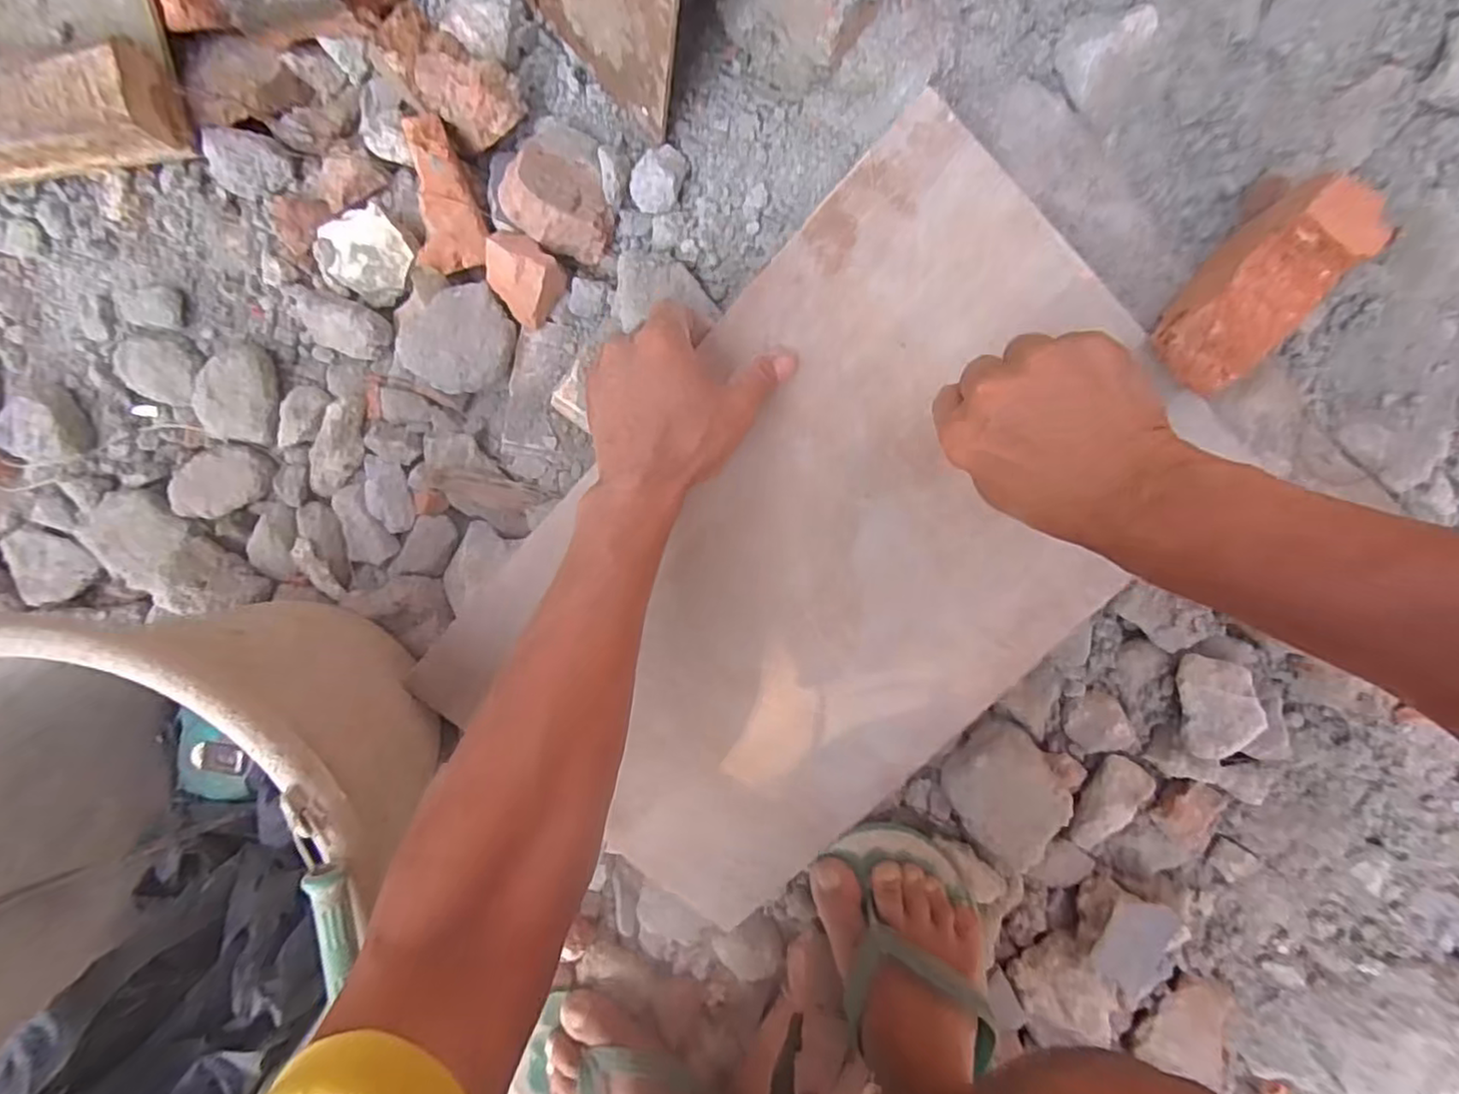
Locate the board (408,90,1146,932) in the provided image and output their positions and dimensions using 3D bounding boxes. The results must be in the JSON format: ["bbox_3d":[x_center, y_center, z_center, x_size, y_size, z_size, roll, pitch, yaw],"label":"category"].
[{"bbox_3d":[0.057,0.021,0.423,0.296,0.016,0.464,41,100,-11],"label":"board"}]

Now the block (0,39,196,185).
[{"bbox_3d":[-0.439,-0.275,0.421,0.153,0.054,0.062,-17,98,-9],"label":"block"}]

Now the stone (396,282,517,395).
[{"bbox_3d":[-0.190,-0.141,0.454,0.077,0.035,0.070,1,99,3],"label":"stone"}]

